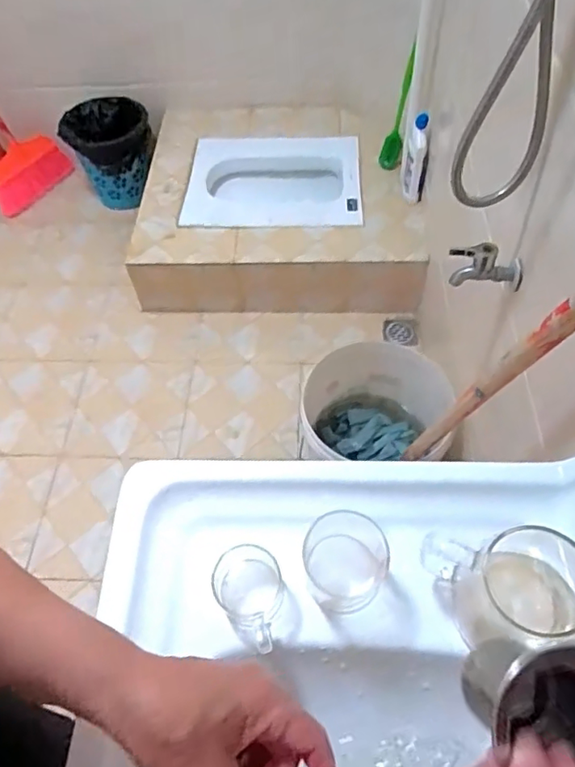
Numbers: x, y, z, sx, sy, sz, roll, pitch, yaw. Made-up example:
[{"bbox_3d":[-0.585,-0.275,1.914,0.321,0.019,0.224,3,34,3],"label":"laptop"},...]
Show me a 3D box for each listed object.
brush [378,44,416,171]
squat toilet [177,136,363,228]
[{"bbox_3d":[0.300,-0.726,1.528,0.061,0.330,0.082,6,56,7],"label":"brush"},{"bbox_3d":[-0.045,-0.620,1.760,0.543,0.109,0.430,2,56,4],"label":"squat toilet"}]

